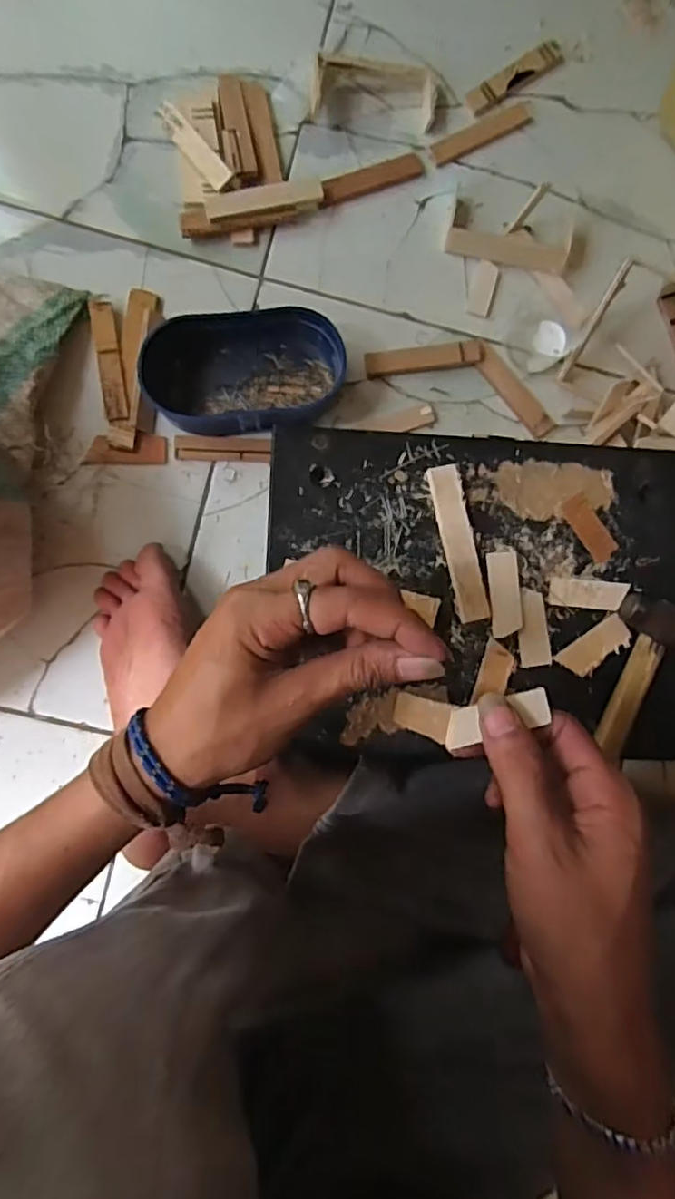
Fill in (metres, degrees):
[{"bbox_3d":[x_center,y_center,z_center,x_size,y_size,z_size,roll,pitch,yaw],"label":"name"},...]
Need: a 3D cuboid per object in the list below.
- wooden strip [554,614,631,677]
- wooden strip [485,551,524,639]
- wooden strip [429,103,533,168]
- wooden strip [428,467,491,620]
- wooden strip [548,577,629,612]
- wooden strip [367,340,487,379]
[{"bbox_3d":[0.165,0.031,0.395,0.049,0.006,0.020,-35,91,-6],"label":"wooden strip"},{"bbox_3d":[0.106,-0.003,0.389,0.019,0.005,0.053,-3,88,-5],"label":"wooden strip"},{"bbox_3d":[0.128,-0.412,0.545,0.098,0.004,0.020,-28,90,-6],"label":"wooden strip"},{"bbox_3d":[0.076,-0.035,0.388,0.019,0.009,0.097,-13,89,-5],"label":"wooden strip"},{"bbox_3d":[0.161,-0.003,0.396,0.050,0.004,0.018,5,87,-5],"label":"wooden strip"},{"bbox_3d":[0.074,-0.203,0.521,0.098,0.006,0.020,-7,105,2],"label":"wooden strip"}]

